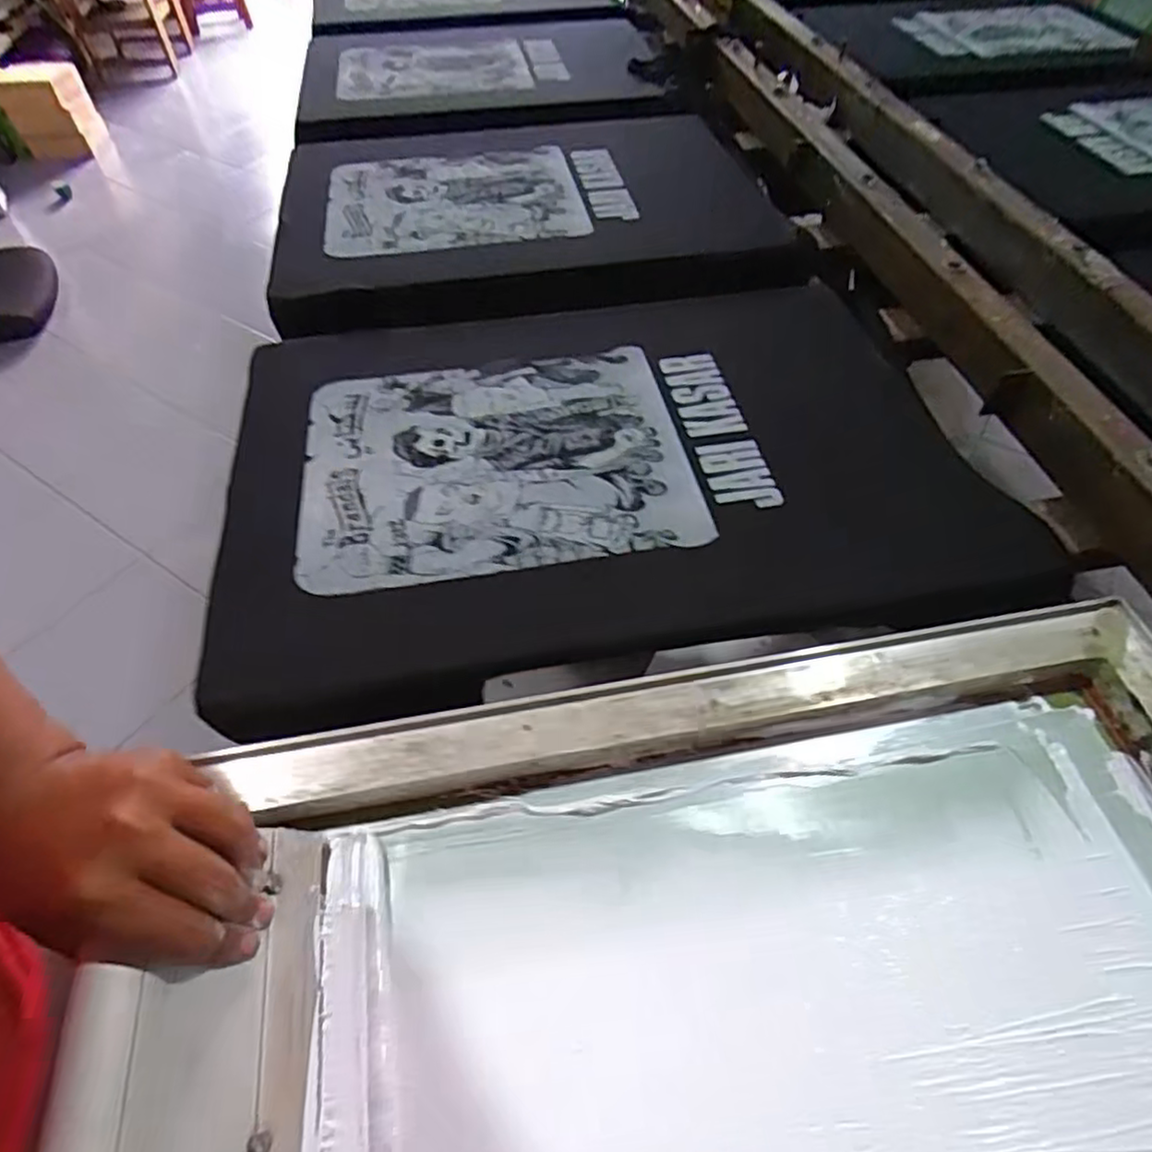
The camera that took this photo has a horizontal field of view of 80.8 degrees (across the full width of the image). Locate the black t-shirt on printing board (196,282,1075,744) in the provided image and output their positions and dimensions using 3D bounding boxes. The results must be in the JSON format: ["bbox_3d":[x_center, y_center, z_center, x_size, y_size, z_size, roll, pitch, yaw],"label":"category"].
[{"bbox_3d":[0.013,-0.111,0.601,0.579,0.043,0.389,-10,53,-6],"label":"black t-shirt on printing board"}]

